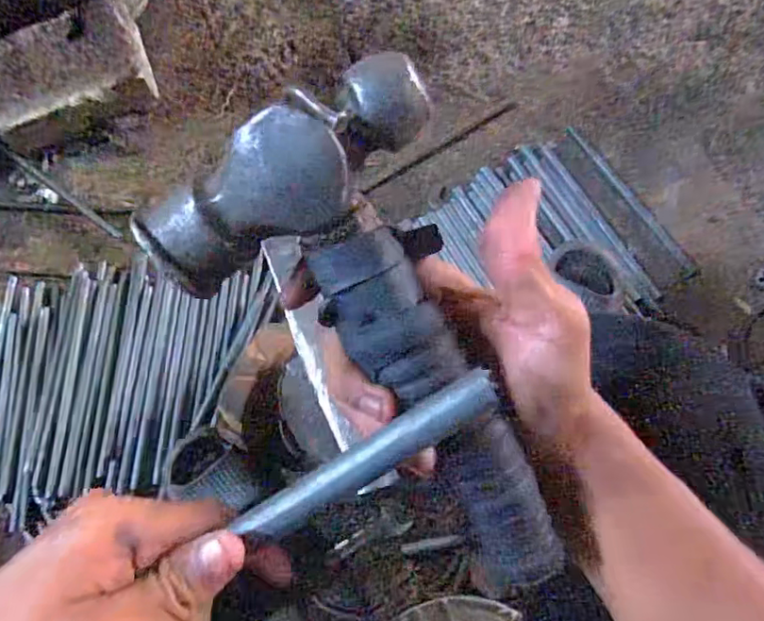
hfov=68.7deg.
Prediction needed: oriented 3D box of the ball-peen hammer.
[{"bbox_3d":[0.009,0.026,0.215,0.101,0.047,0.212,-34,104,-10],"label":"ball-peen hammer"}]

